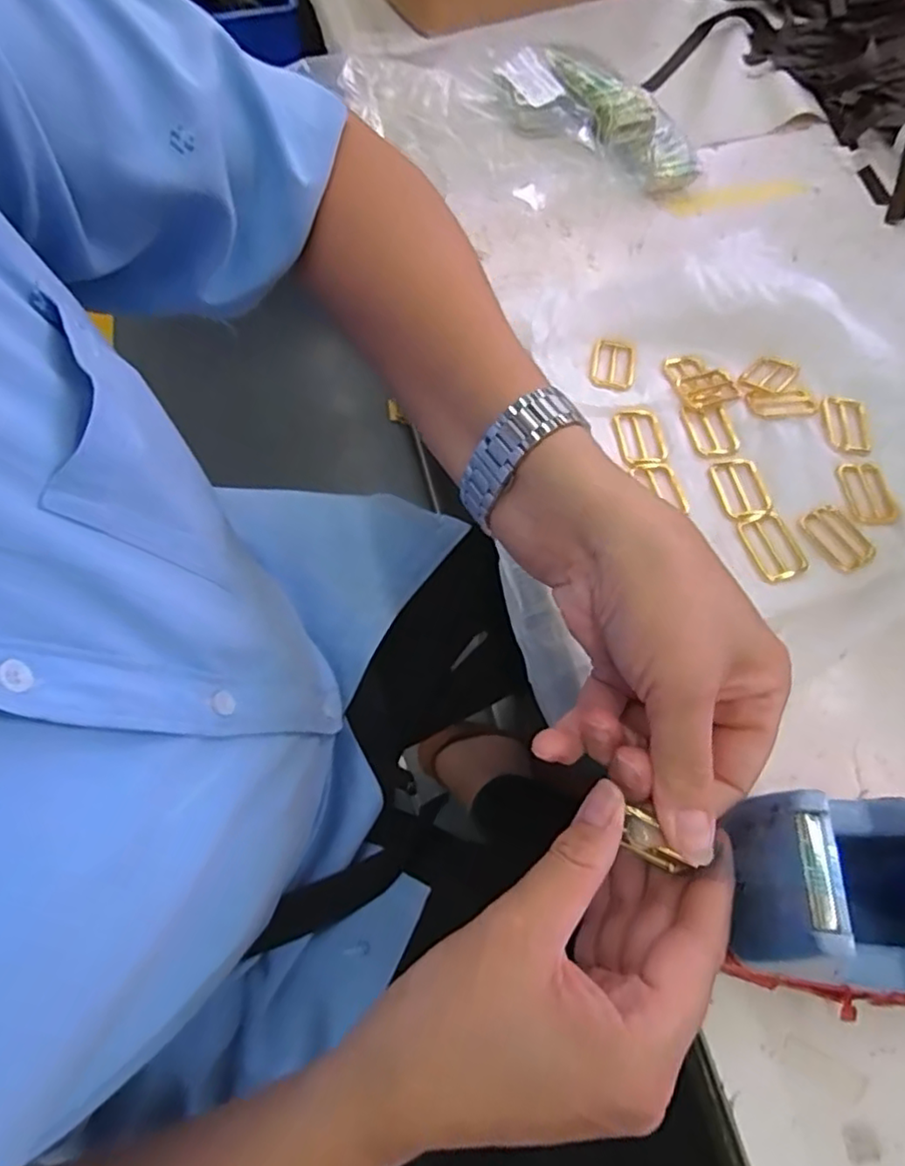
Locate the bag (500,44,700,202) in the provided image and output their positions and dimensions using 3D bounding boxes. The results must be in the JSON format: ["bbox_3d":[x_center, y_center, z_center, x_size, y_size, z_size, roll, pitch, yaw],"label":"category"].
[{"bbox_3d":[0.143,-0.429,0.592,0.199,0.038,0.104,35,68,6],"label":"bag"}]

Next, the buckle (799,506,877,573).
[{"bbox_3d":[0.241,-0.028,0.395,0.028,0.007,0.045,-24,63,-10],"label":"buckle"}]

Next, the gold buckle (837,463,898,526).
[{"bbox_3d":[0.266,-0.057,0.407,0.025,0.006,0.047,-3,61,1],"label":"gold buckle"}]

